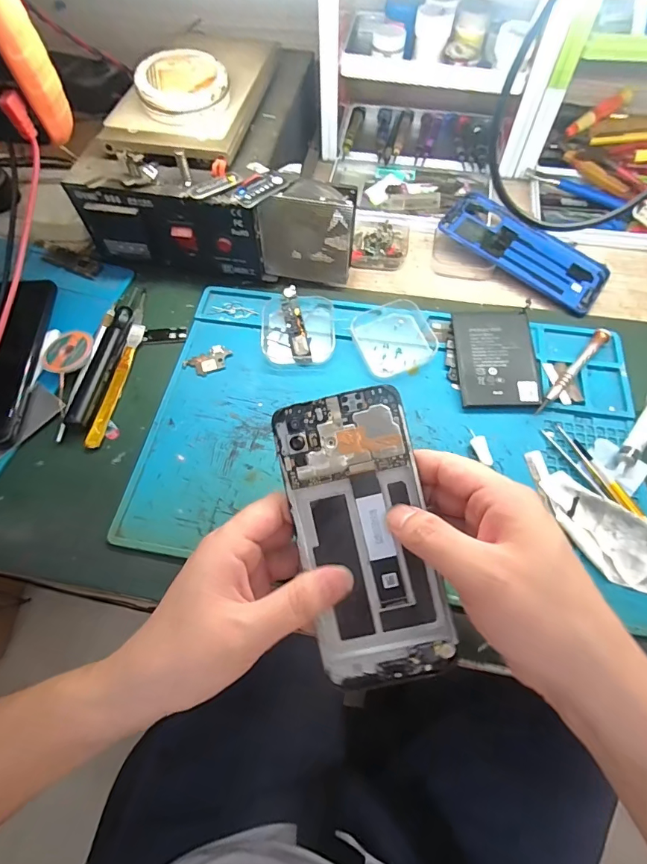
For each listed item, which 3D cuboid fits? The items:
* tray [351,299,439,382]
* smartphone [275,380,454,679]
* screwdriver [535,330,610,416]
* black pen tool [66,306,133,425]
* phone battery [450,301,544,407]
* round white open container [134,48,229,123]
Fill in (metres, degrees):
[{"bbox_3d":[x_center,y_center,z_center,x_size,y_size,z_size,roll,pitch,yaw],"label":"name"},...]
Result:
[{"bbox_3d":[0.061,-0.082,0.369,0.066,0.013,0.065,-20,65,-9],"label":"tray"},{"bbox_3d":[0.022,0.056,0.235,0.071,0.007,0.155,-12,88,2],"label":"smartphone"},{"bbox_3d":[0.209,-0.052,0.352,0.012,0.010,0.106,39,71,18],"label":"screwdriver"},{"bbox_3d":[-0.186,-0.059,0.360,0.016,0.015,0.120,5,64,3],"label":"black pen tool"},{"bbox_3d":[0.145,-0.063,0.354,0.065,0.006,0.089,0,69,2],"label":"phone battery"},{"bbox_3d":[-0.118,-0.288,0.353,0.073,0.015,0.074,1,76,-4],"label":"round white open container"}]

